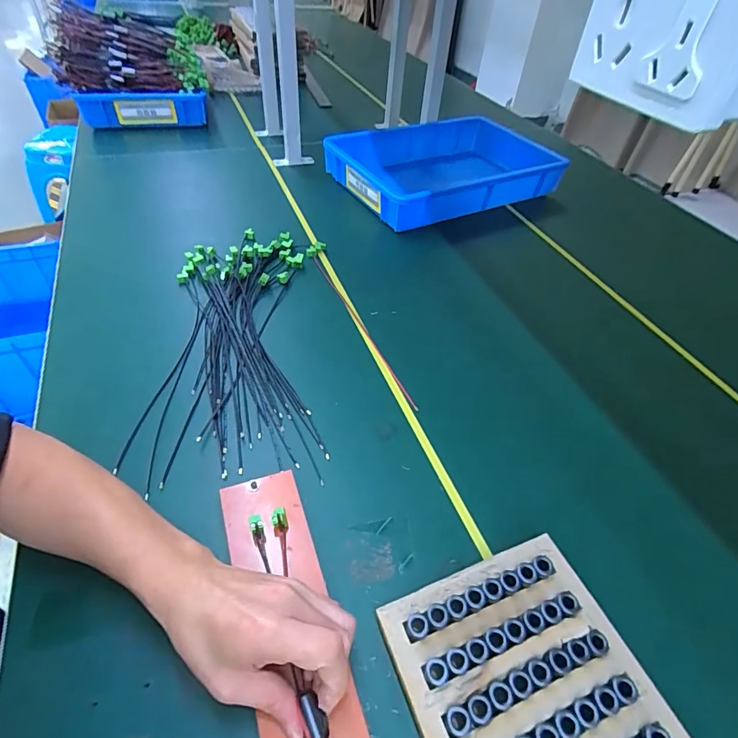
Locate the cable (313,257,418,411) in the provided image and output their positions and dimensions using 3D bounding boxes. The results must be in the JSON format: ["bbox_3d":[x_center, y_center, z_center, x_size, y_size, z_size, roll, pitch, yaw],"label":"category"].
[{"bbox_3d":[-0.014,-0.067,0.631,0.013,0.010,0.332,-17,50,-20],"label":"cable"}]

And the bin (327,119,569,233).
[{"bbox_3d":[0.185,-0.449,0.975,0.503,0.086,0.312,-23,52,-25],"label":"bin"}]

